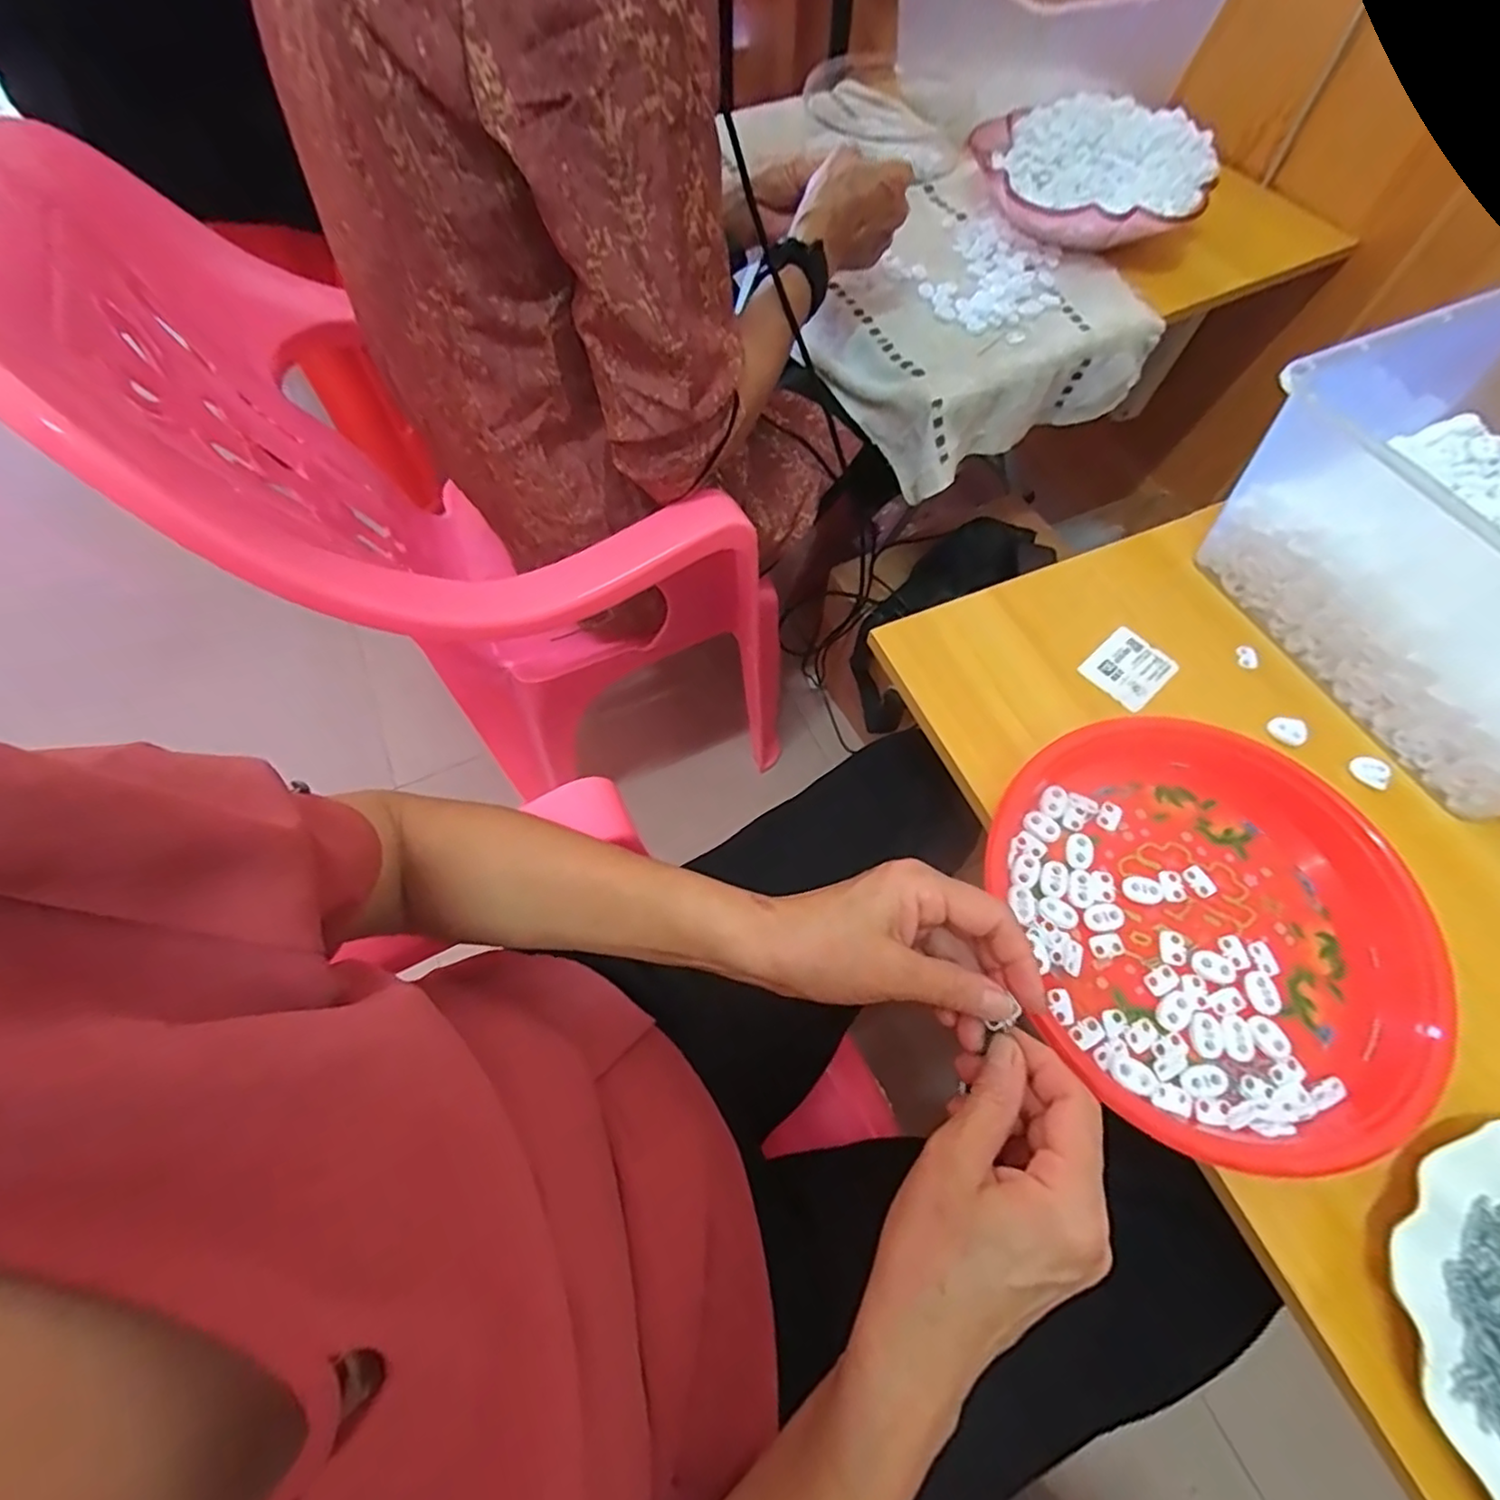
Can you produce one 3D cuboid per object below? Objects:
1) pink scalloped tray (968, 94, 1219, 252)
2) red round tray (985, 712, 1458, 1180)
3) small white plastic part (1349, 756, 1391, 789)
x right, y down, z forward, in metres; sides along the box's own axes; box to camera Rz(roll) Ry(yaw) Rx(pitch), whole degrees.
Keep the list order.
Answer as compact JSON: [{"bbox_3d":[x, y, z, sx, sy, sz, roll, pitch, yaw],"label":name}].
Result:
[{"bbox_3d":[0.350,-0.600,0.688,0.243,0.071,0.183,22,65,12],"label":"pink scalloped tray"},{"bbox_3d":[0.268,0.093,0.376,0.225,0.022,0.238,-1,64,2],"label":"red round tray"},{"bbox_3d":[0.408,0.015,0.427,0.019,0.008,0.023,-20,65,-7],"label":"small white plastic part"}]

